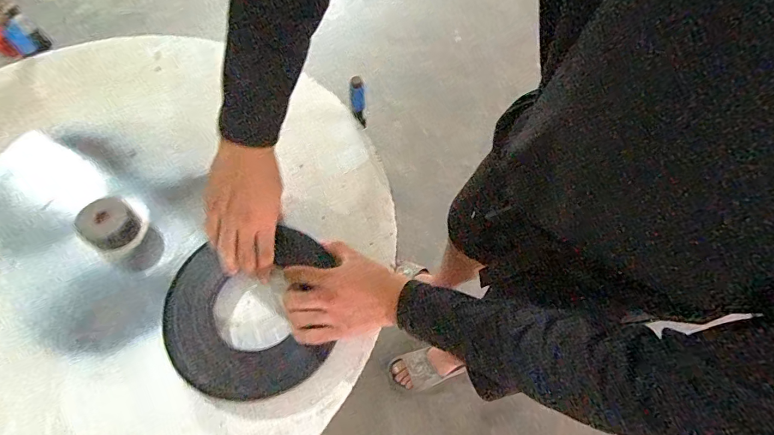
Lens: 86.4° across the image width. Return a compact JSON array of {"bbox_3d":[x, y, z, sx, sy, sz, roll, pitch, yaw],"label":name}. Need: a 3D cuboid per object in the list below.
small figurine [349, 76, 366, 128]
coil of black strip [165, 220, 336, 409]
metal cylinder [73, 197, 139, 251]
[{"bbox_3d":[-0.049,-0.193,0.685,0.024,0.088,0.028,-2,63,-4],"label":"small figurine"},{"bbox_3d":[-0.172,0.121,0.531,0.206,0.019,0.207,1,63,-3],"label":"coil of black strip"},{"bbox_3d":[-0.394,0.009,0.578,0.073,0.033,0.068,1,63,-3],"label":"metal cylinder"}]

